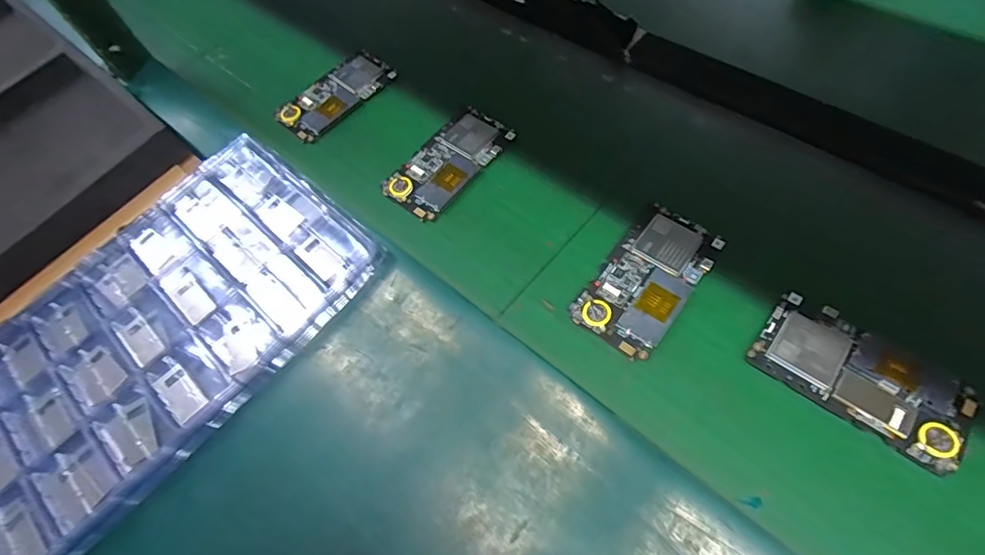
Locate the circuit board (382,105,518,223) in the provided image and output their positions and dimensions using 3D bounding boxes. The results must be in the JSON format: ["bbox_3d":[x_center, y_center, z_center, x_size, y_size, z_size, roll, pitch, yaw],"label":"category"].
[{"bbox_3d":[-0.039,-0.108,0.445,0.062,0.004,0.124,33,68,24],"label":"circuit board"}]

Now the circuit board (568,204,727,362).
[{"bbox_3d":[0.118,-0.001,0.370,0.067,0.008,0.123,34,69,24],"label":"circuit board"}]

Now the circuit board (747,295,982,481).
[{"bbox_3d":[0.241,0.065,0.319,0.124,0.008,0.066,34,69,24],"label":"circuit board"}]

